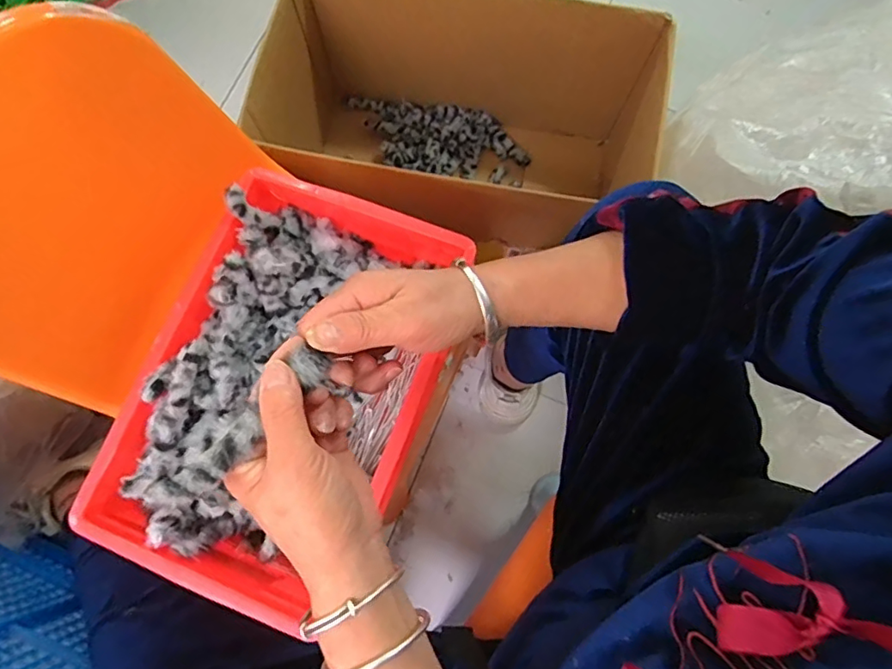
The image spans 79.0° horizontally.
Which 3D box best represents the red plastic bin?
[{"bbox_3d":[-0.143,0.048,0.519,0.250,0.093,0.368,23,78,4],"label":"red plastic bin"}]

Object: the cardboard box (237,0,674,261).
[{"bbox_3d":[0.011,-0.295,0.853,0.528,0.351,0.320,10,77,2],"label":"cardboard box"}]

